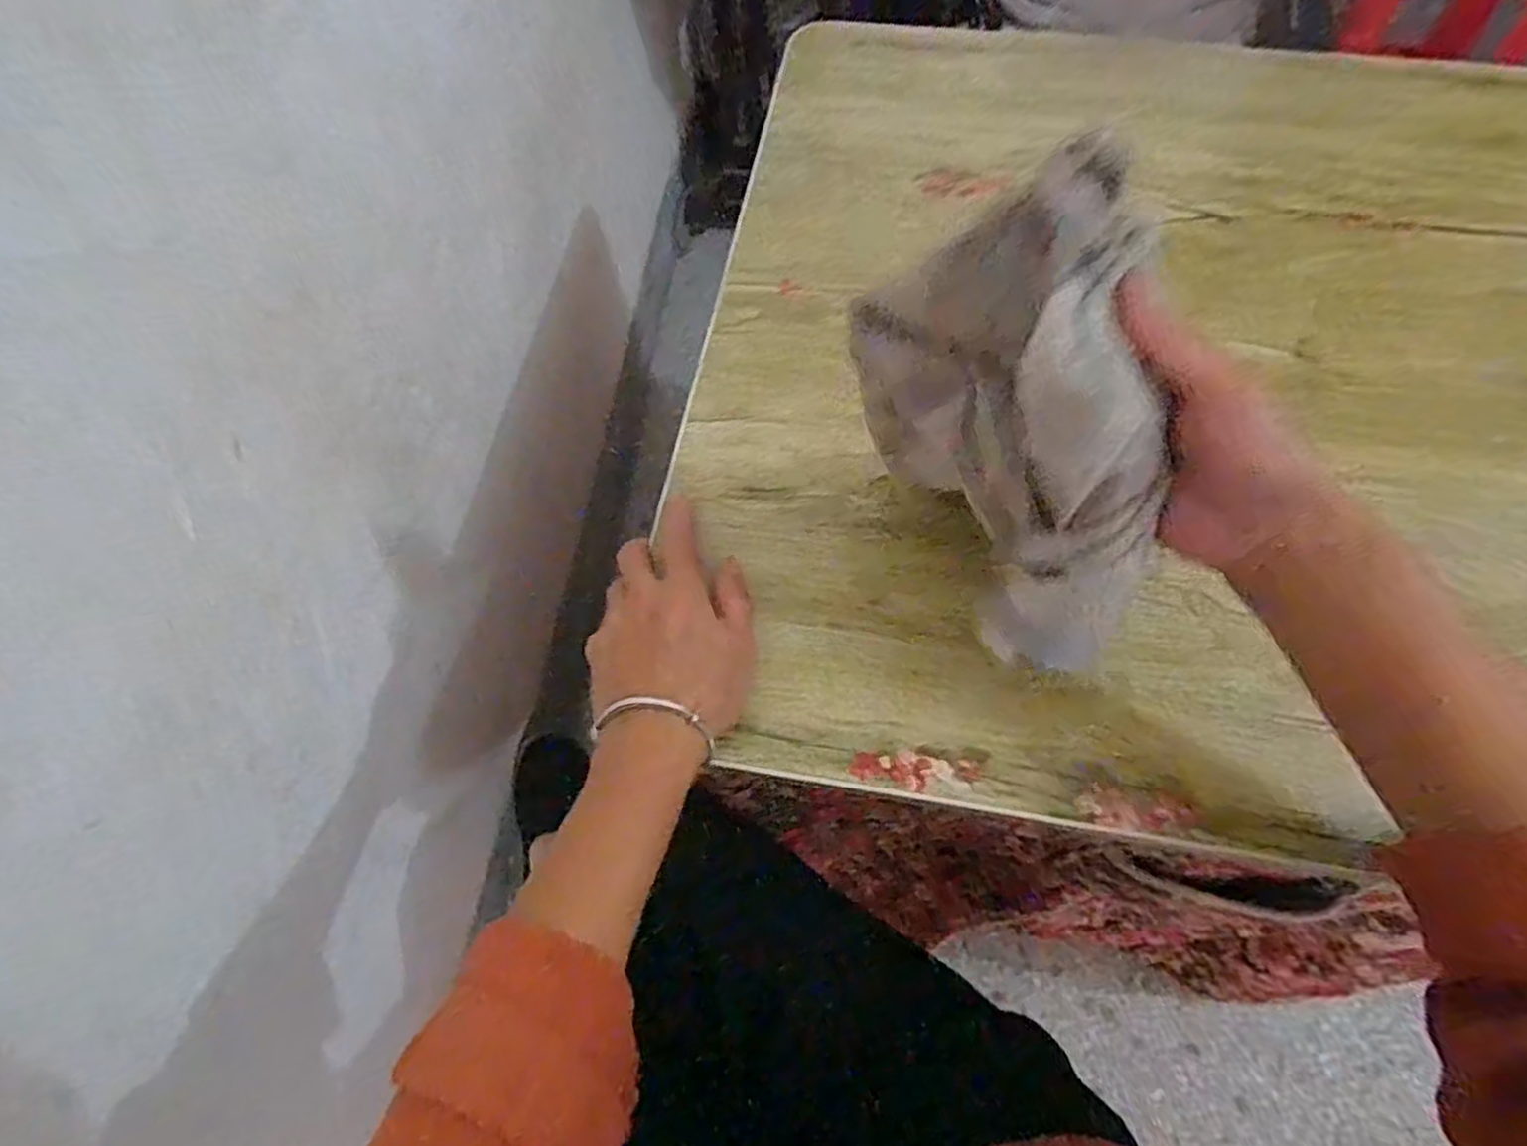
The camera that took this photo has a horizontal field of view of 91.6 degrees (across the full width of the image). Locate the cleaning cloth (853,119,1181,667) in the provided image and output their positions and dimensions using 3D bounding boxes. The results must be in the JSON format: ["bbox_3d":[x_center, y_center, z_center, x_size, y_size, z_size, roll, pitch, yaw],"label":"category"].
[{"bbox_3d":[0.111,-0.063,0.302,0.060,0.172,0.156,-30,66,-15],"label":"cleaning cloth"}]

